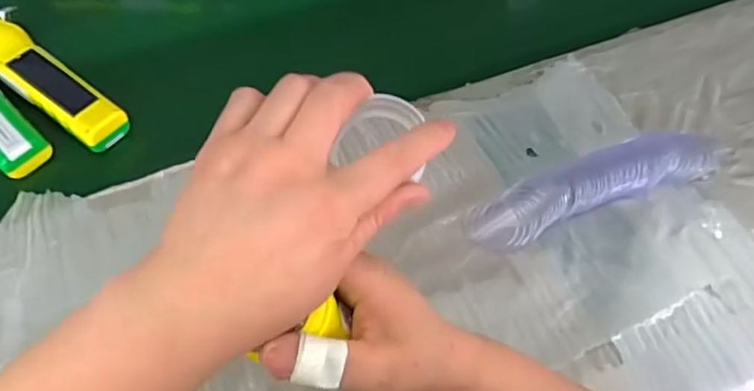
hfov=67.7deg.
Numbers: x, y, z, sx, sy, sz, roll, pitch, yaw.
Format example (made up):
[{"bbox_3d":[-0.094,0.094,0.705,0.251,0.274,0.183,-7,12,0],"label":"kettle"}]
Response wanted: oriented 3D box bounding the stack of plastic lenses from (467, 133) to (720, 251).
[{"bbox_3d":[0.191,-0.014,0.481,0.237,0.026,0.054,-16,57,-14],"label":"stack of plastic lenses"}]

